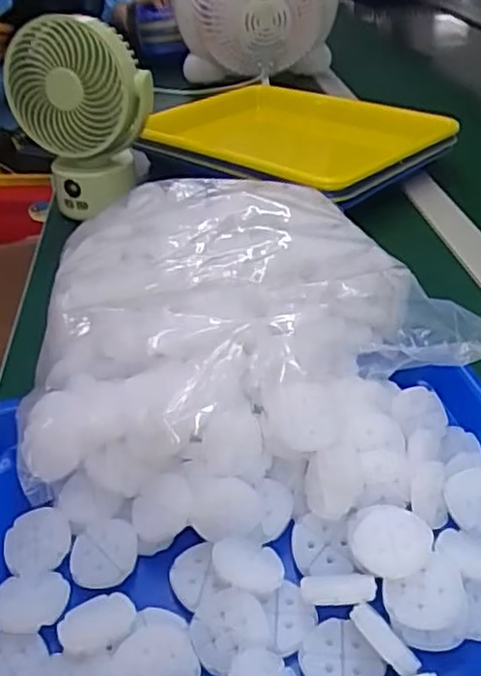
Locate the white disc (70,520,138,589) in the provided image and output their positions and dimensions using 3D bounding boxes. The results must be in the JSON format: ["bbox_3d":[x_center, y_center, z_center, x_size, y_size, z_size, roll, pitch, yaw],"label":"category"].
[{"bbox_3d":[-0.072,0.114,0.351,0.034,0.006,0.035,-3,55,4],"label":"white disc"}]

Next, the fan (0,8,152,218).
[{"bbox_3d":[-0.152,-0.217,0.662,0.135,0.185,0.079,-13,38,-13],"label":"fan"}]

